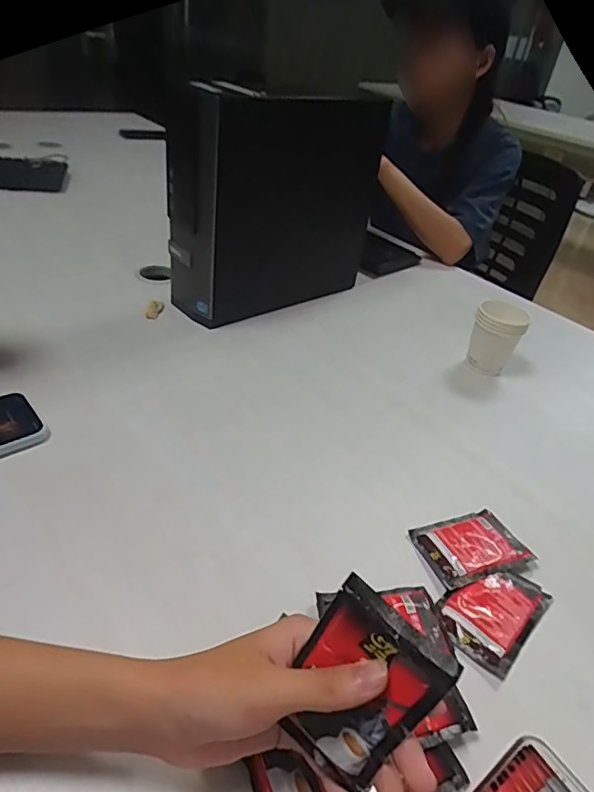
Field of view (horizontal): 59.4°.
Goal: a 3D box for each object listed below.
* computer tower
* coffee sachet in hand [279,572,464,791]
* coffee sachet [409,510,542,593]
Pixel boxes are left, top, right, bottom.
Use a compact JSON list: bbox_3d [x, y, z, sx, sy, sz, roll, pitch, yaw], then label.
[{"bbox_3d":[-0.019,-0.270,0.735,0.315,0.285,0.106,-26,49,-37],"label":"computer tower"},{"bbox_3d":[0.031,0.151,0.271,0.065,0.094,0.009,37,18,22],"label":"coffee sachet in hand"},{"bbox_3d":[0.158,0.135,0.474,0.092,0.010,0.065,-10,41,-19],"label":"coffee sachet"}]

